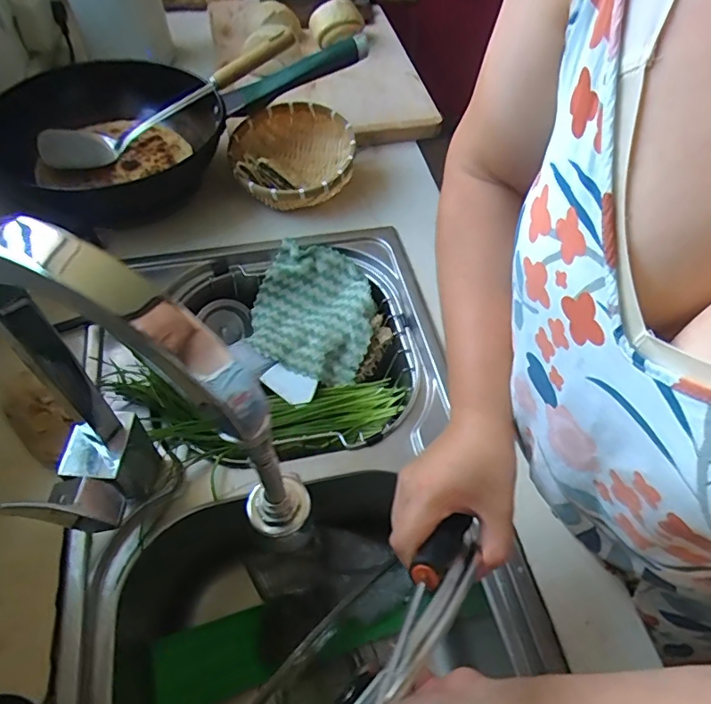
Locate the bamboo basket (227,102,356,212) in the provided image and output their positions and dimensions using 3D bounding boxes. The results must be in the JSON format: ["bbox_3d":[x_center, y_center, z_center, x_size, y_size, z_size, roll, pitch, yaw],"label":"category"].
[{"bbox_3d":[-0.085,-0.265,0.721,0.170,0.076,0.171,-8,56,-8],"label":"bamboo basket"}]

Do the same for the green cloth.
[{"bbox_3d":[-0.052,-0.054,0.664,0.157,0.031,0.162,23,77,10],"label":"green cloth"}]

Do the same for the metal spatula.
[{"bbox_3d":[-0.237,-0.340,0.683,0.367,0.063,0.060,-34,62,-9],"label":"metal spatula"}]

